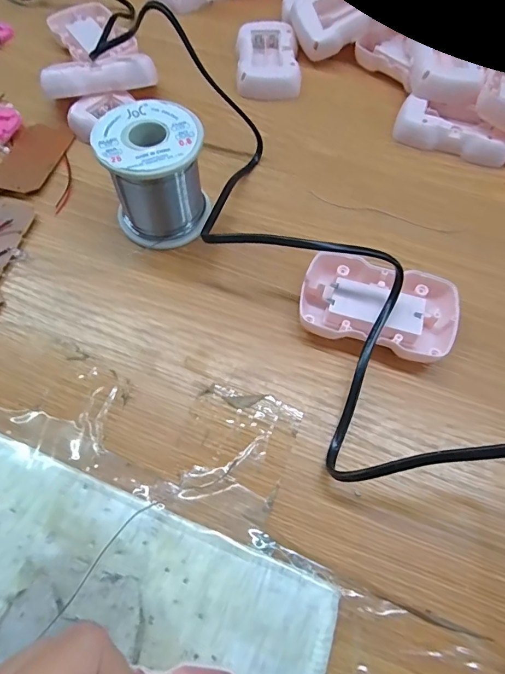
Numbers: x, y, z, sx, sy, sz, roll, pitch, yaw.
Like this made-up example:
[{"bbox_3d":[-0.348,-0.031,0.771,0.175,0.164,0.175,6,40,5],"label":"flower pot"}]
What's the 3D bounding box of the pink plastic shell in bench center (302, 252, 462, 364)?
[{"bbox_3d":[0.075,-0.016,0.255,0.090,0.020,0.054,14,64,6],"label":"pink plastic shell in bench center"}]

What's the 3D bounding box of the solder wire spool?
[{"bbox_3d":[-0.059,-0.098,0.268,0.058,0.066,0.060,0,63,-1],"label":"solder wire spool"}]

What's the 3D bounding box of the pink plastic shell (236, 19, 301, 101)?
[{"bbox_3d":[0.013,-0.239,0.368,0.051,0.020,0.081,-1,63,-1],"label":"pink plastic shell"}]

